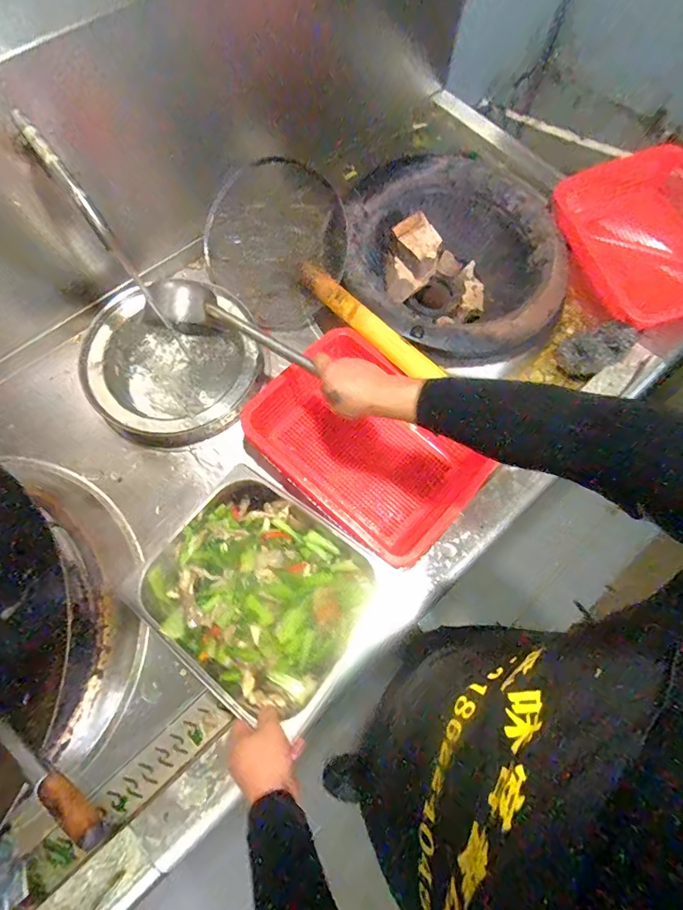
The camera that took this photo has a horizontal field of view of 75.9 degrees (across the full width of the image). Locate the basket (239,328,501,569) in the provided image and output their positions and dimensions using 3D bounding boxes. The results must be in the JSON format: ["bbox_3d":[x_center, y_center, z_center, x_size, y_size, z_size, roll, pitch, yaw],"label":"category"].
[{"bbox_3d":[0.037,-0.009,0.725,0.241,0.098,0.357,-43,77,-14],"label":"basket"}]

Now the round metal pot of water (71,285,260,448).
[{"bbox_3d":[-0.297,-0.164,0.778,0.304,0.055,0.292,-10,71,-5],"label":"round metal pot of water"}]

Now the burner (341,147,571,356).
[{"bbox_3d":[0.205,-0.365,0.878,0.418,0.174,0.392,0,71,-1],"label":"burner"}]

